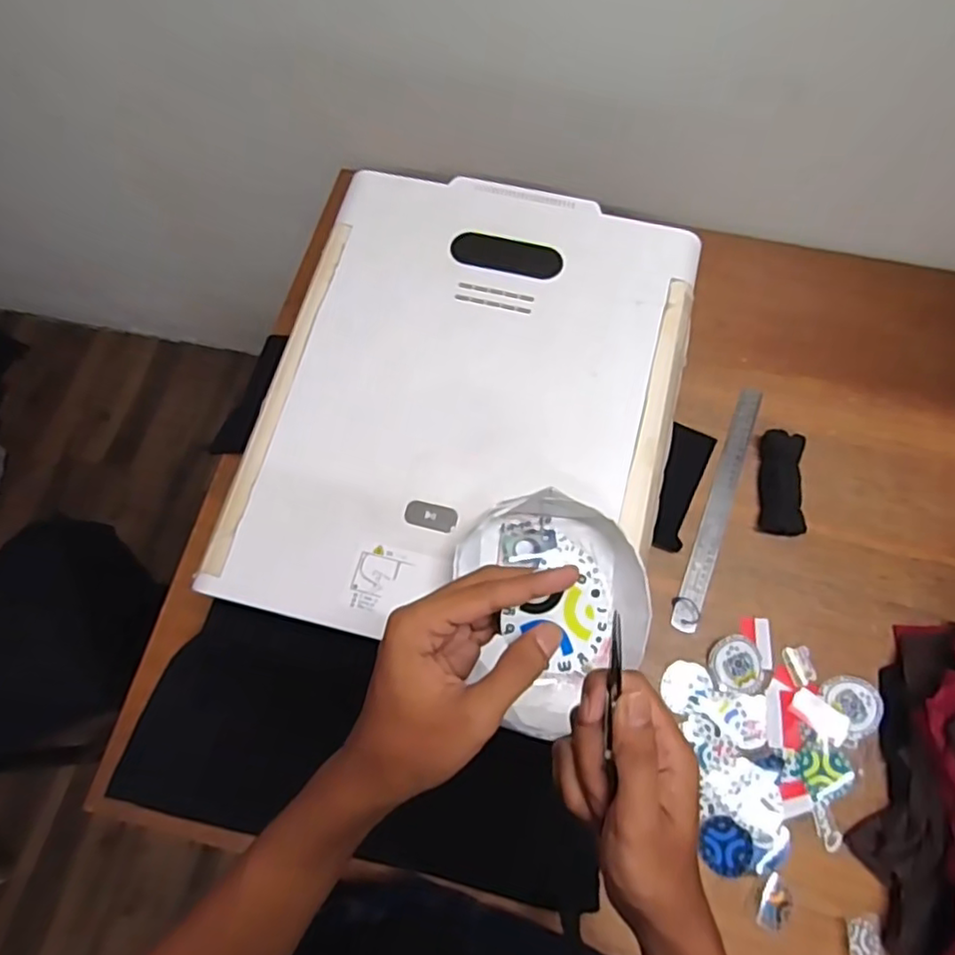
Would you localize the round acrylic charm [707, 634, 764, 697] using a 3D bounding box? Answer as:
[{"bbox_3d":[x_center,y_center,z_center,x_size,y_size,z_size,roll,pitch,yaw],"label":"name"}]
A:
[{"bbox_3d":[0.288,0.205,0.705,0.058,0.015,0.059,0,71,0],"label":"round acrylic charm"}]

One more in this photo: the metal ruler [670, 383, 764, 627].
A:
[{"bbox_3d":[0.294,0.031,0.773,0.030,0.007,0.320,21,73,8],"label":"metal ruler"}]

